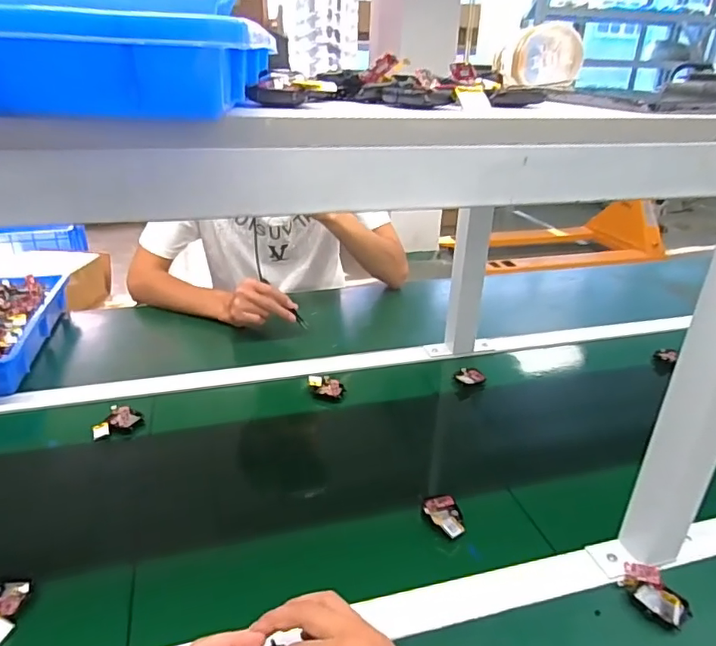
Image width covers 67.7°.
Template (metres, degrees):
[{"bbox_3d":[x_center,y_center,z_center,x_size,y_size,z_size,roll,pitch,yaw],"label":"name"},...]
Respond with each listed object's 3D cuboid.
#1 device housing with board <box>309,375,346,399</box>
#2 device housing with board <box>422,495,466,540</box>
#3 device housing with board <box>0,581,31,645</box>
[{"bbox_3d":[-0.047,0.098,0.805,0.055,0.024,0.030,8,27,11],"label":"device housing with board"},{"bbox_3d":[0.098,0.212,0.584,0.037,0.014,0.061,-9,29,-21],"label":"device housing with board"},{"bbox_3d":[-0.315,0.253,0.470,0.034,0.011,0.061,-4,28,-13],"label":"device housing with board"}]

